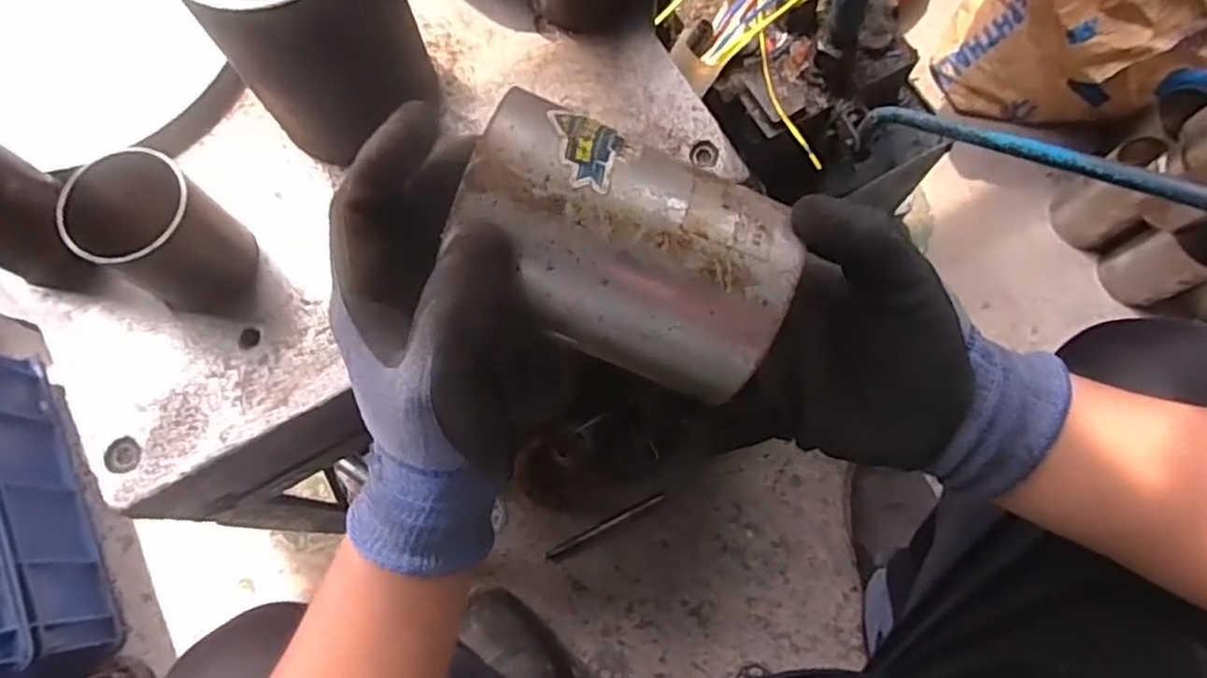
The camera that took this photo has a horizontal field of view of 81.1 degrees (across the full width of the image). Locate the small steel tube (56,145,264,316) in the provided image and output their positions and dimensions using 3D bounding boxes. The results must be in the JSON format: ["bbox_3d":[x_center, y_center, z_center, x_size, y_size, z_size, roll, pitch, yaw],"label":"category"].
[{"bbox_3d":[-0.263,-0.061,0.430,0.078,0.086,0.066,34,77,10],"label":"small steel tube"}]

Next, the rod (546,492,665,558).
[{"bbox_3d":[0.003,0.226,0.860,0.157,0.012,0.011,-26,75,-7],"label":"rod"}]

